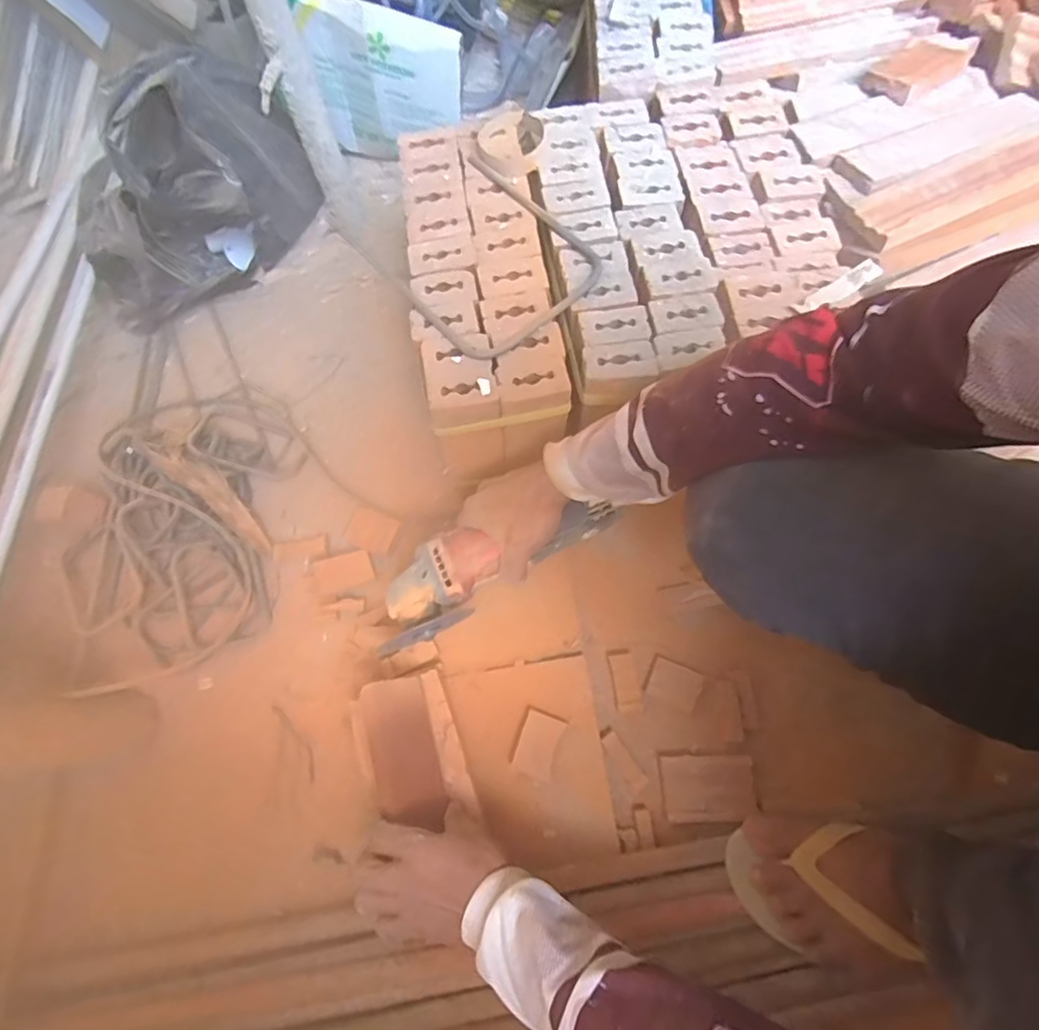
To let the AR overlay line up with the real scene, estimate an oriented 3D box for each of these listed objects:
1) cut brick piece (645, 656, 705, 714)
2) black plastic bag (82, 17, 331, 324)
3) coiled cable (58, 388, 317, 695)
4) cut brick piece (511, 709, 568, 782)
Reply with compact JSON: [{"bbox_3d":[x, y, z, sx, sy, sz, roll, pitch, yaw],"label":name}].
[{"bbox_3d":[0.173,0.188,0.618,0.054,0.010,0.045,24,73,9],"label":"cut brick piece"},{"bbox_3d":[-0.428,-0.418,0.721,0.337,0.242,0.195,-29,72,-8],"label":"black plastic bag"},{"bbox_3d":[-0.408,-0.002,0.659,0.246,0.070,0.371,9,71,5],"label":"coiled cable"},{"bbox_3d":[0.021,0.245,0.591,0.042,0.016,0.061,18,72,8],"label":"cut brick piece"}]

